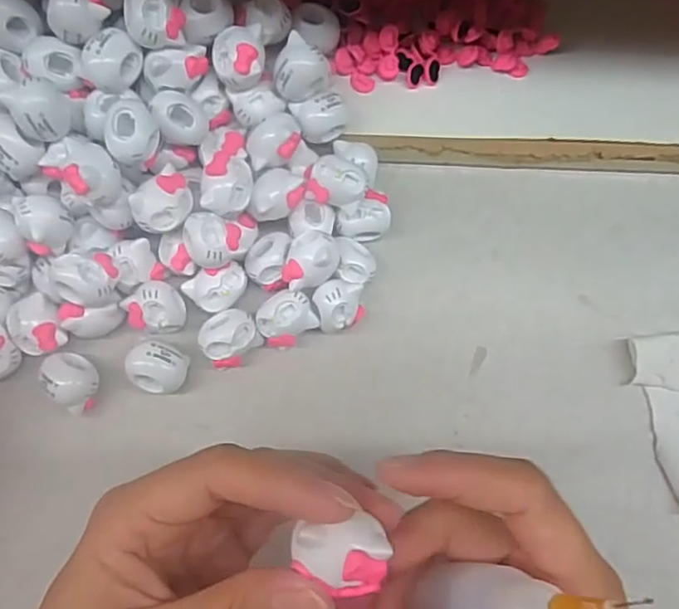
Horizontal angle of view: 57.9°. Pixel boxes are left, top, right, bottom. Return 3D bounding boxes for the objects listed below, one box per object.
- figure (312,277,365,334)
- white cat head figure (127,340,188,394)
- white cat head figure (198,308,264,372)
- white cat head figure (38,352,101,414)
[{"bbox_3d":[0.000,0.000,0.273,0.021,0.028,0.021,1,72,-2],"label":"figure"},{"bbox_3d":[-0.079,0.027,0.265,0.024,0.018,0.022,1,72,-2],"label":"white cat head figure"},{"bbox_3d":[-0.049,0.014,0.269,0.024,0.016,0.025,1,72,-2],"label":"white cat head figure"},{"bbox_3d":[-0.114,0.032,0.264,0.024,0.020,0.020,40,75,10],"label":"white cat head figure"}]

